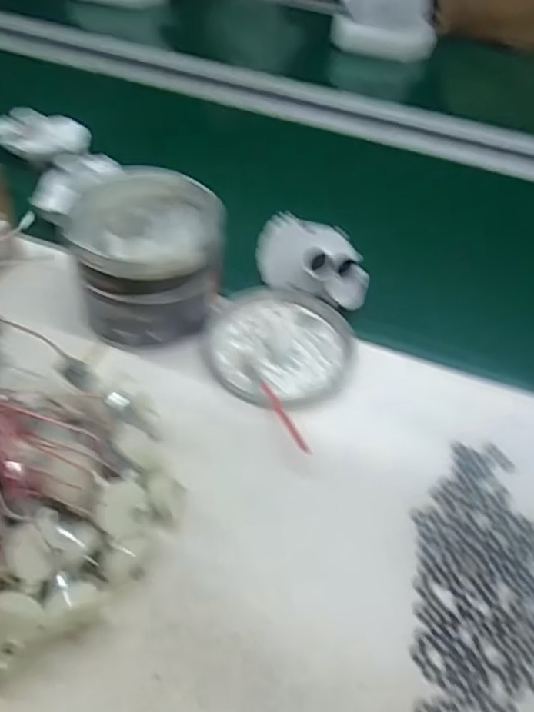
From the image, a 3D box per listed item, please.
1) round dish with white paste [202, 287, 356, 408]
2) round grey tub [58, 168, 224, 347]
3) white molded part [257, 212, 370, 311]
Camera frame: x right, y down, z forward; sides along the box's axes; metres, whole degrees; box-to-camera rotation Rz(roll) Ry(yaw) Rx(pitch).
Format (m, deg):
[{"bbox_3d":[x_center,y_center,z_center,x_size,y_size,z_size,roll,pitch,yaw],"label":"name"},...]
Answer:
[{"bbox_3d":[0.012,-0.011,0.507,0.130,0.014,0.135,3,49,-3],"label":"round dish with white paste"},{"bbox_3d":[-0.103,-0.087,0.498,0.122,0.091,0.139,4,49,-2],"label":"round grey tub"},{"bbox_3d":[0.047,-0.094,0.547,0.112,0.052,0.047,19,50,11],"label":"white molded part"}]

